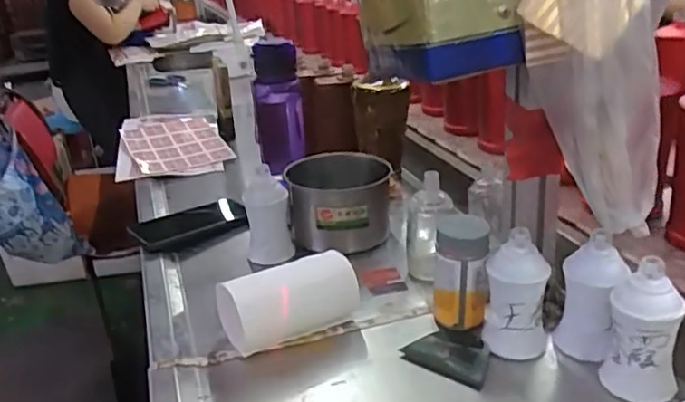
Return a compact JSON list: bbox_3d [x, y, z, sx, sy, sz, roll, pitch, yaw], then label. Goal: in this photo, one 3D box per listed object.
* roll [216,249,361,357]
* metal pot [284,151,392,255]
[{"bbox_3d":[-0.054,0.106,0.642,0.144,0.065,0.061,-13,23,-23],"label":"roll"},{"bbox_3d":[-0.003,0.004,0.826,0.128,0.094,0.130,-3,21,1],"label":"metal pot"}]

